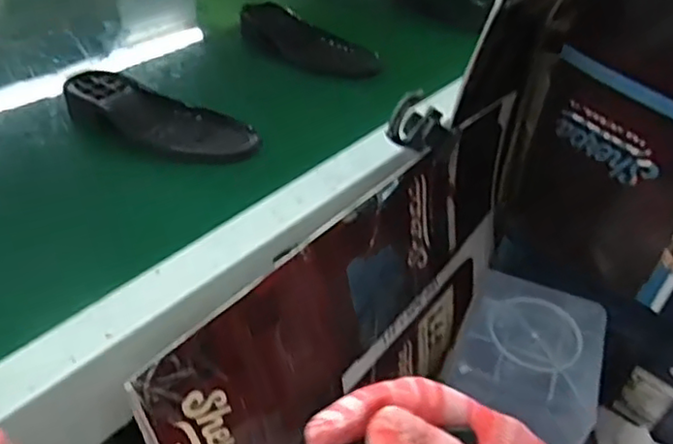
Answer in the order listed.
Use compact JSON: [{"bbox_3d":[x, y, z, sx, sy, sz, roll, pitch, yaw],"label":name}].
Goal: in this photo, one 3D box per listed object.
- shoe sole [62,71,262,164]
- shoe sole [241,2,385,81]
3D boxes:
[{"bbox_3d":[-0.182,-0.094,0.644,0.218,0.038,0.076,23,42,24],"label":"shoe sole"},{"bbox_3d":[-0.036,-0.223,0.805,0.217,0.034,0.070,30,45,30],"label":"shoe sole"}]

